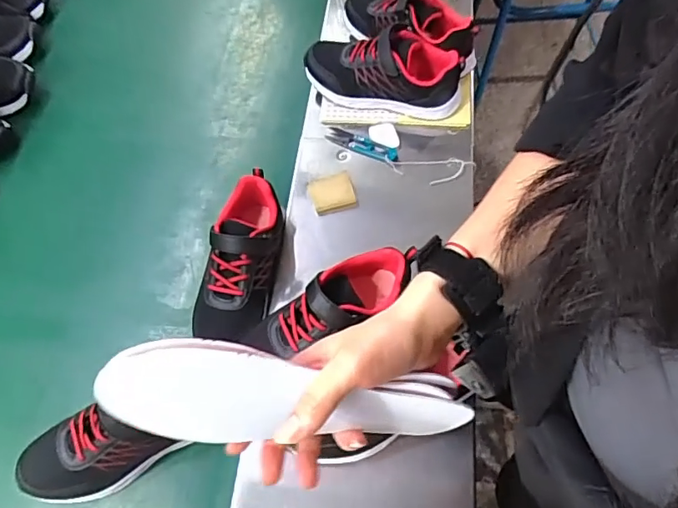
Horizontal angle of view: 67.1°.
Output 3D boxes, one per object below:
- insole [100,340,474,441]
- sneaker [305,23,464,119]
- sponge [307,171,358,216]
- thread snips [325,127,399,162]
[{"bbox_3d":[-0.025,0.090,0.318,0.225,0.082,0.016,10,36,-17],"label":"insole"},{"bbox_3d":[0.059,-0.253,0.706,0.219,0.095,0.084,12,63,10],"label":"sneaker"},{"bbox_3d":[-0.009,-0.083,0.678,0.058,0.018,0.053,-15,63,-5],"label":"sponge"},{"bbox_3d":[0.032,-0.153,0.713,0.104,0.006,0.030,26,66,15],"label":"thread snips"}]

